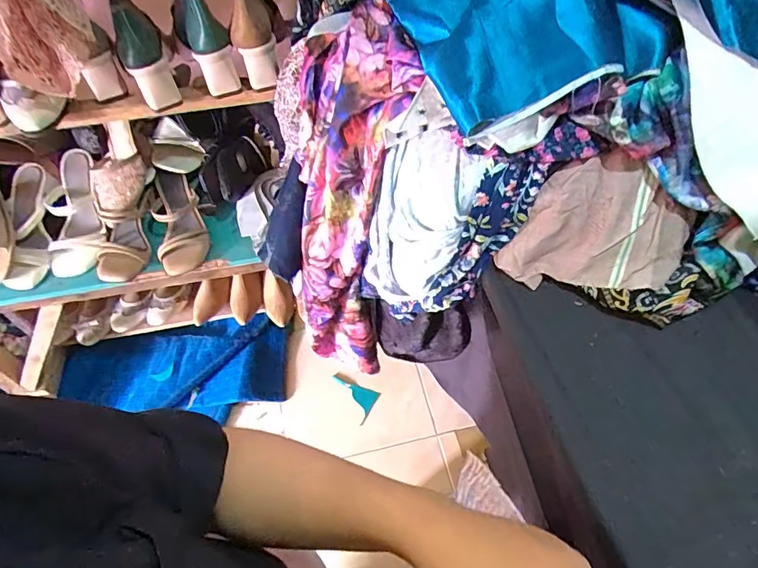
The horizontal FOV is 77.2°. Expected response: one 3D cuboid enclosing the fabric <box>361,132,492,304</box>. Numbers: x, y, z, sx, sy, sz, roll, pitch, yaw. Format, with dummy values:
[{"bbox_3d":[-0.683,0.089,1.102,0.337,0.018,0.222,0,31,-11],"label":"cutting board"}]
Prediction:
[{"bbox_3d":[0.038,-0.058,0.523,0.041,0.213,0.100,-19,55,-38],"label":"fabric"}]

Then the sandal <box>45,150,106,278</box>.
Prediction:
[{"bbox_3d":[-0.545,-0.125,0.866,0.099,0.081,0.220,-3,86,0],"label":"sandal"}]

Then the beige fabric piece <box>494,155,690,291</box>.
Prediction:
[{"bbox_3d":[0.217,-0.052,0.468,0.154,0.025,0.136,18,99,8],"label":"beige fabric piece"}]

